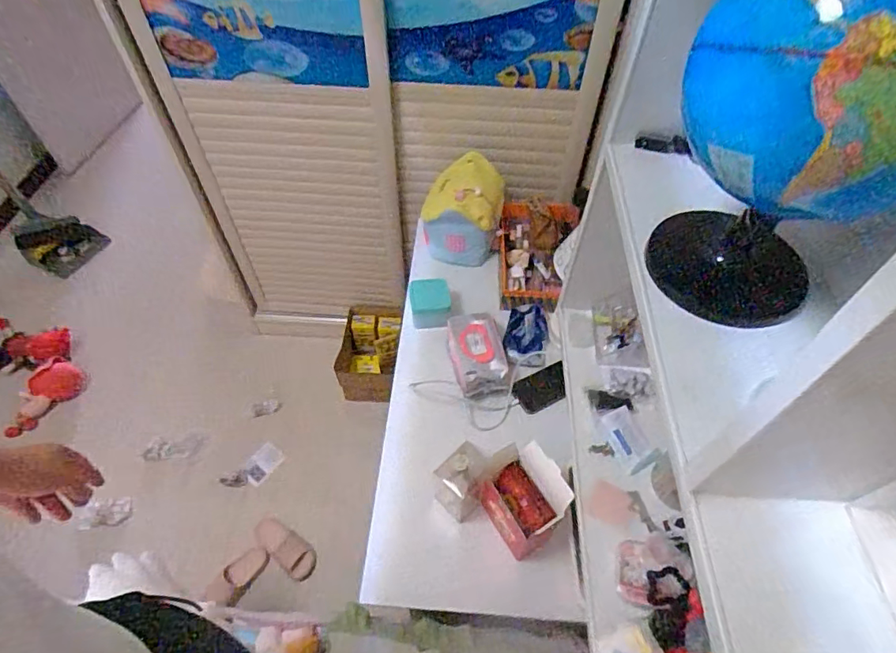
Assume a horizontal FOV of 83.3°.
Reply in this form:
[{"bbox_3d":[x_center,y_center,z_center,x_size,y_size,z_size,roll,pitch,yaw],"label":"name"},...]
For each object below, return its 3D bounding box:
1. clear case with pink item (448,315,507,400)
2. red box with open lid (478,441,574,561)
[{"bbox_3d":[0.064,0.057,1.165,0.126,0.069,0.228,-8,53,-7],"label":"clear case with pink item"},{"bbox_3d":[0.130,0.309,0.898,0.112,0.192,0.153,-29,58,-21],"label":"red box with open lid"}]

